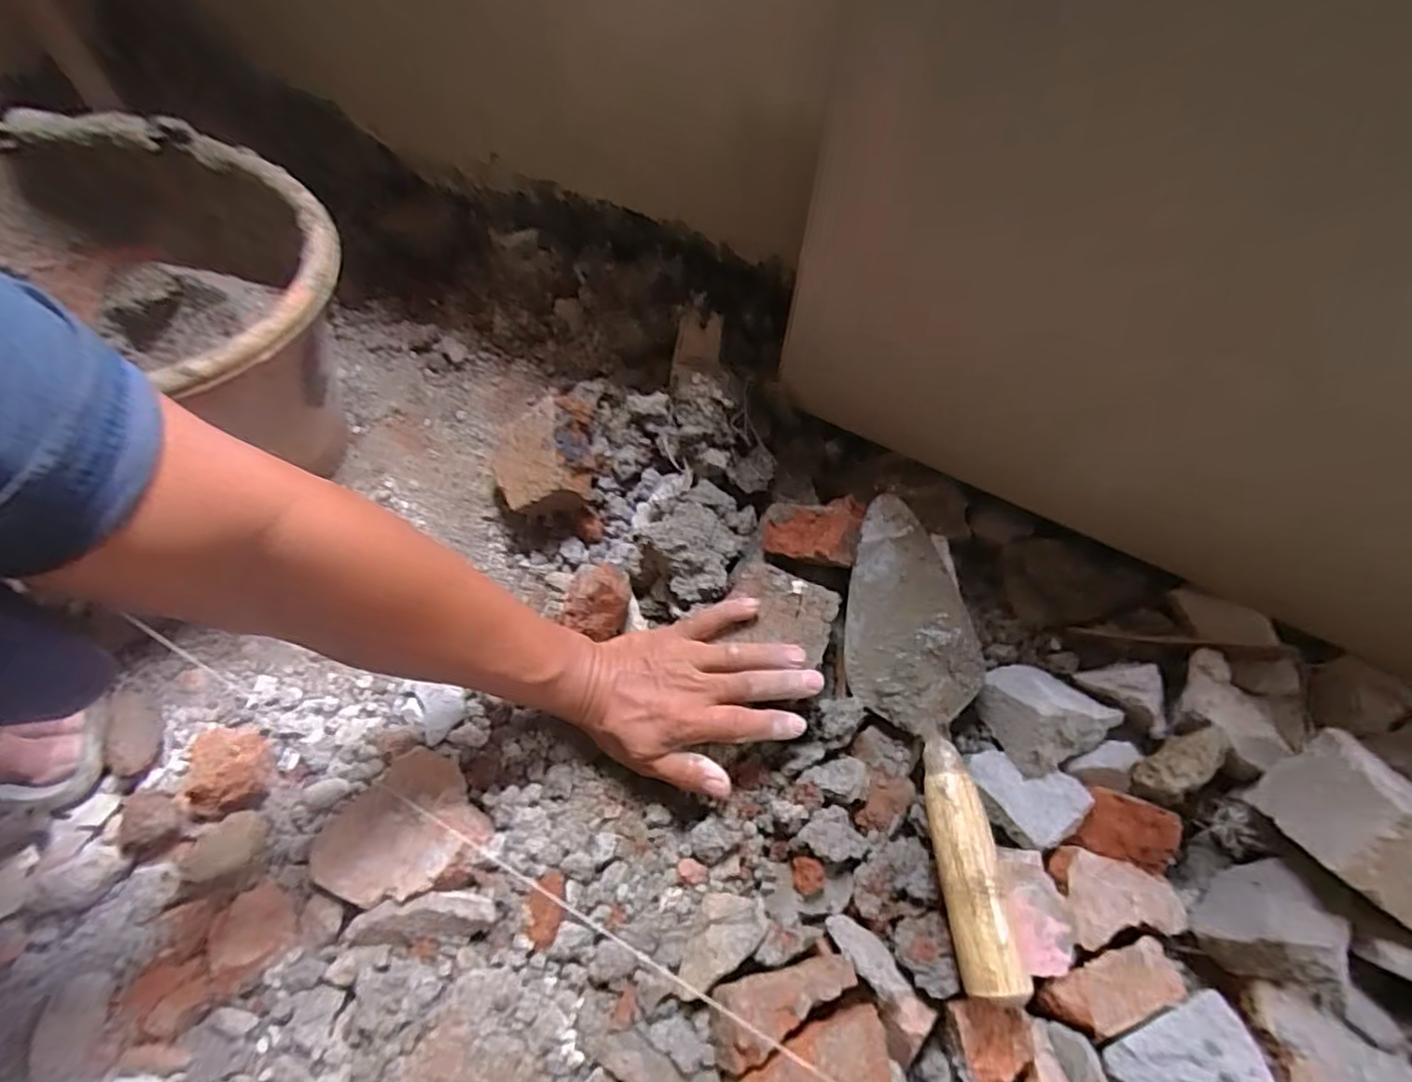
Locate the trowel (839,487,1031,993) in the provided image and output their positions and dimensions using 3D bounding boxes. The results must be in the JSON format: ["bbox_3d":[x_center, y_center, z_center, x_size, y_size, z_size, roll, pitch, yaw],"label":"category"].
[{"bbox_3d":[0.148,0.113,0.429,0.085,0.052,0.297,-7,59,-2],"label":"trowel"}]

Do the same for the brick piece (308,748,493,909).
[{"bbox_3d":[-0.192,0.185,0.412,0.090,0.027,0.076,-37,64,-18],"label":"brick piece"}]

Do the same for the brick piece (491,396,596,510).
[{"bbox_3d":[-0.131,-0.064,0.523,0.076,0.063,0.082,-1,59,2],"label":"brick piece"}]

